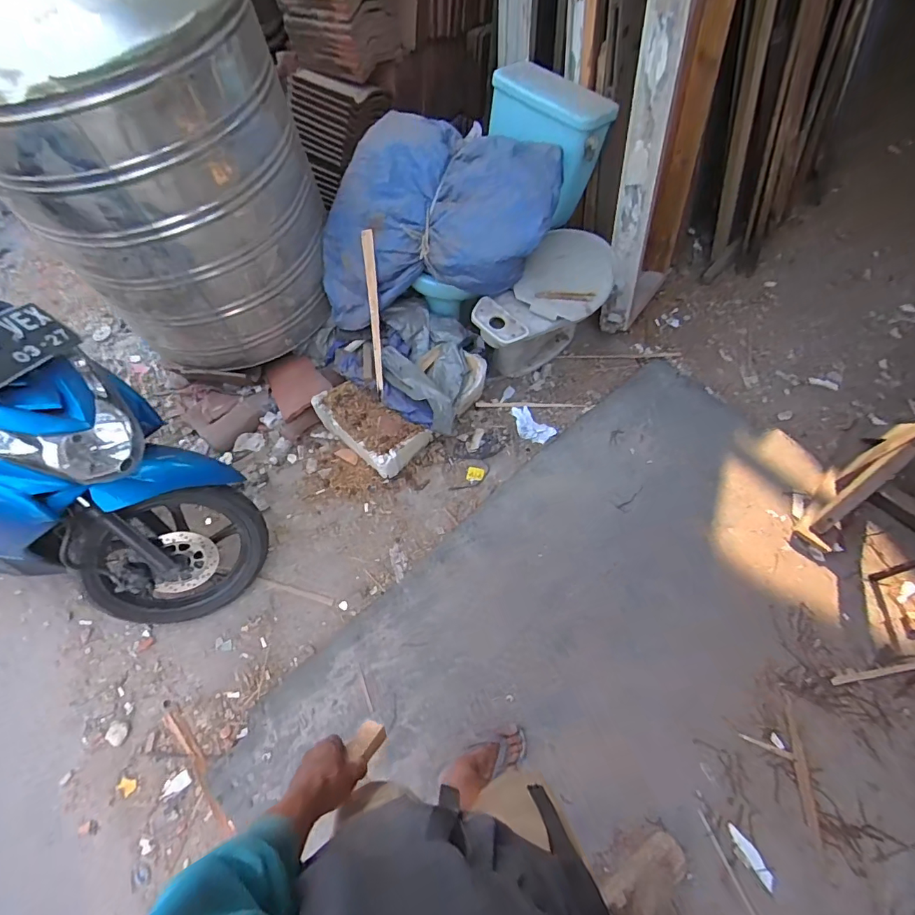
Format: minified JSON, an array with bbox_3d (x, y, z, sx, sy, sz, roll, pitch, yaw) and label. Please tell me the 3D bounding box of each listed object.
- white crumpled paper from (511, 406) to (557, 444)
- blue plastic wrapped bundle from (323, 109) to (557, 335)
[{"bbox_3d":[0.276,-0.124,1.733,0.114,0.012,0.185,-39,69,-19],"label":"white crumpled paper"},{"bbox_3d":[-0.076,-0.803,1.537,0.761,0.436,0.503,1,60,-1],"label":"blue plastic wrapped bundle"}]

